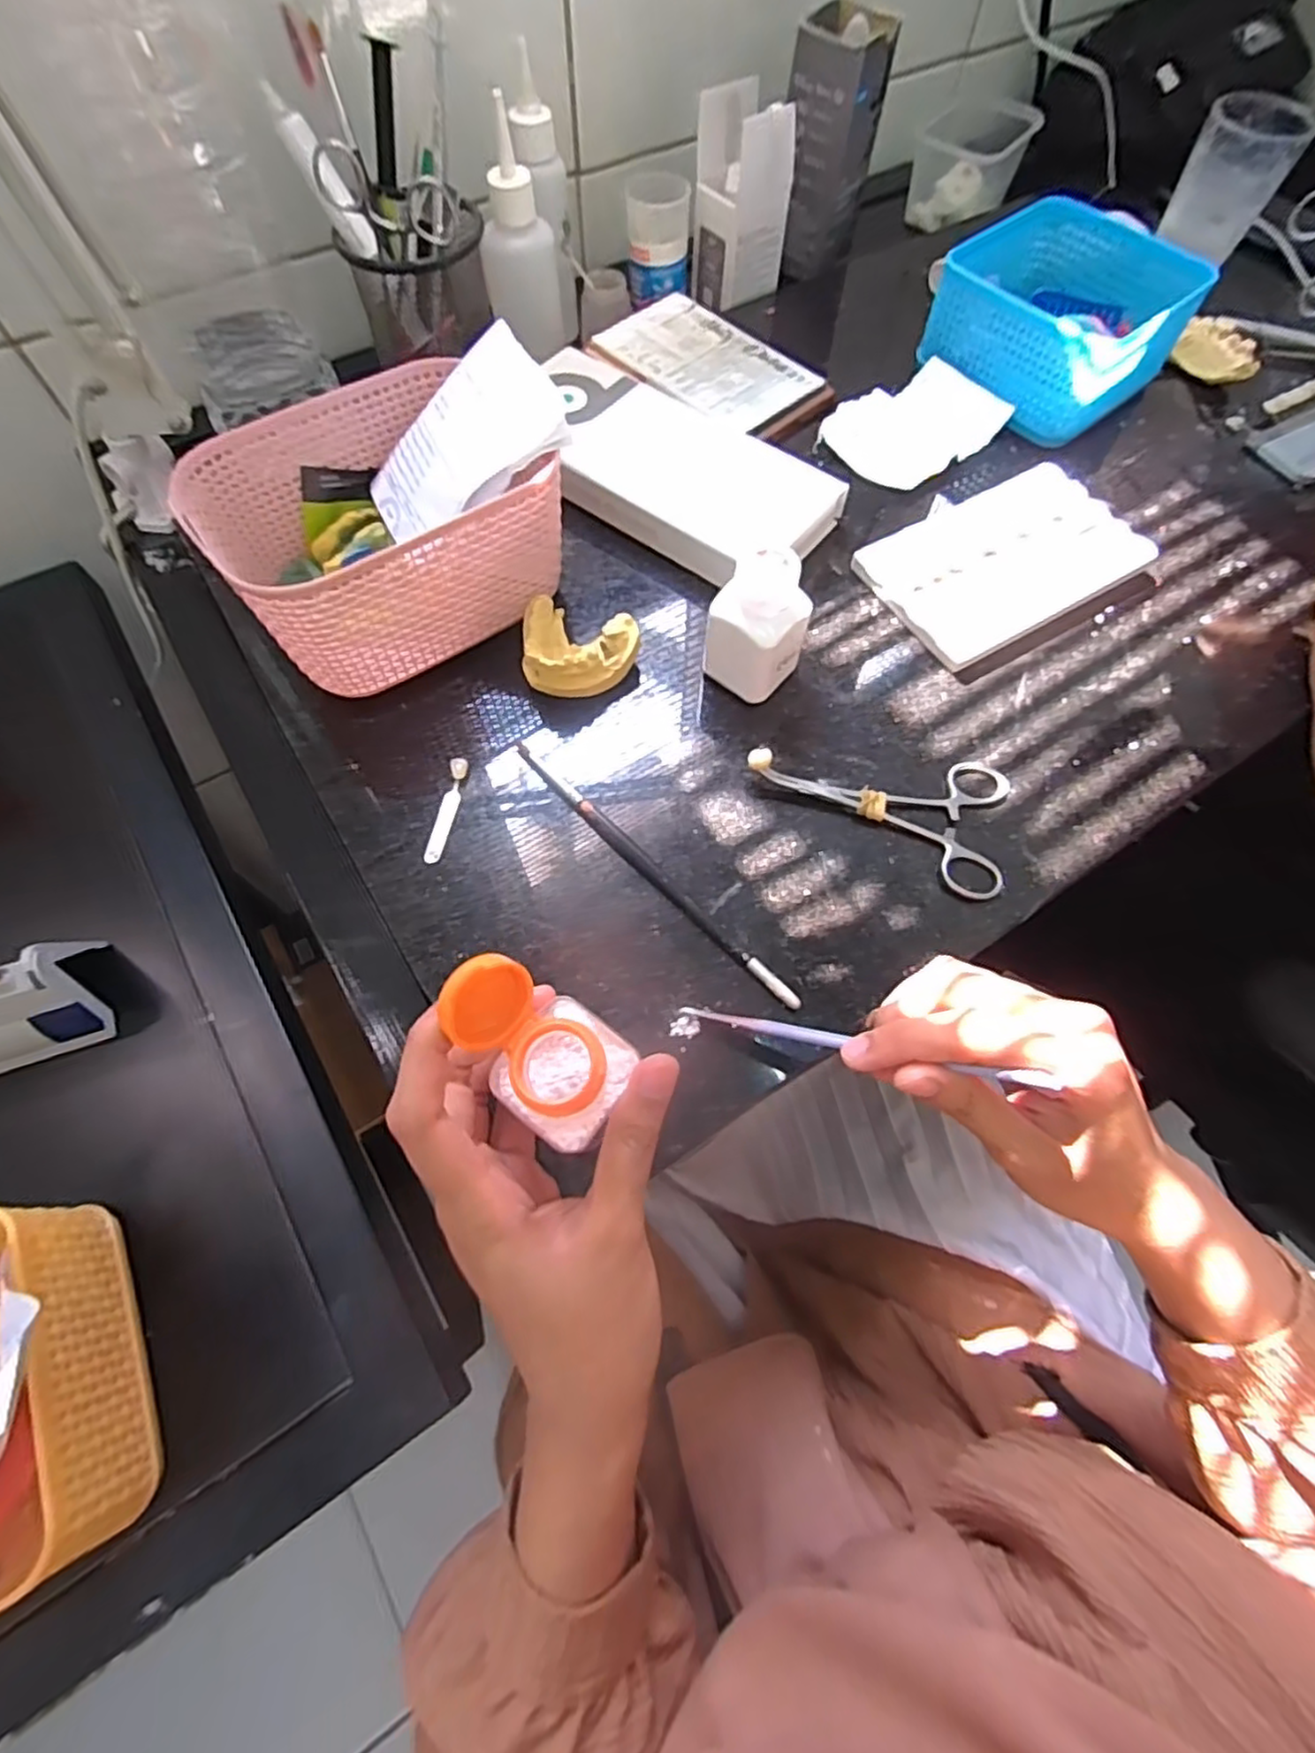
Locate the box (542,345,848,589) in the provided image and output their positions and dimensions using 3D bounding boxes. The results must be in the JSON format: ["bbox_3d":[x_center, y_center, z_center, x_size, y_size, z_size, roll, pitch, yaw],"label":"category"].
[{"bbox_3d":[0.007,-0.247,0.422,0.196,0.023,0.099,33,69,13],"label":"box"}]

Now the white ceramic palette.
[{"bbox_3d":[0.200,-0.186,0.403,0.151,0.012,0.096,-29,69,-13],"label":"white ceramic palette"}]

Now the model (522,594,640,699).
[{"bbox_3d":[-0.045,-0.122,0.371,0.062,0.021,0.051,23,67,9],"label":"model"}]

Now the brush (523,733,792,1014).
[{"bbox_3d":[-0.006,-0.006,0.333,0.007,0.008,0.189,-41,73,-17],"label":"brush"}]

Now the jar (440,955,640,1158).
[{"bbox_3d":[-0.036,0.056,0.225,0.055,0.064,0.042,37,72,13],"label":"jar"}]

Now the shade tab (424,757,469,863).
[{"bbox_3d":[-0.105,-0.034,0.347,0.009,0.004,0.058,8,66,3],"label":"shade tab"}]

